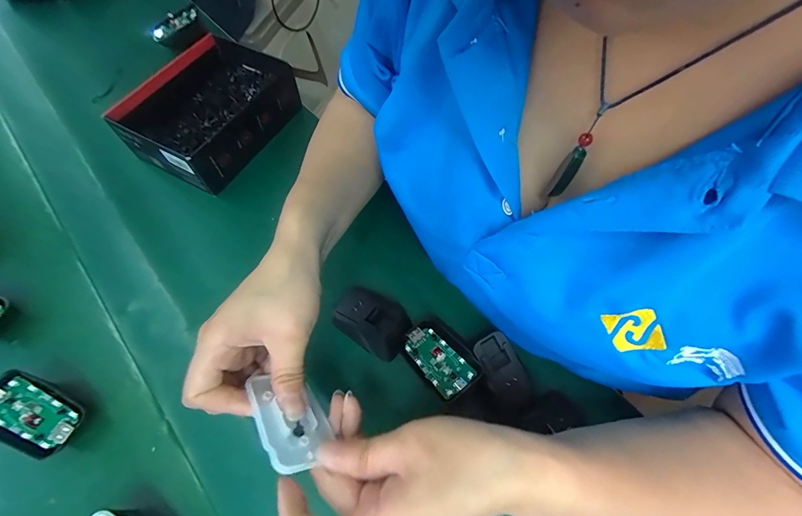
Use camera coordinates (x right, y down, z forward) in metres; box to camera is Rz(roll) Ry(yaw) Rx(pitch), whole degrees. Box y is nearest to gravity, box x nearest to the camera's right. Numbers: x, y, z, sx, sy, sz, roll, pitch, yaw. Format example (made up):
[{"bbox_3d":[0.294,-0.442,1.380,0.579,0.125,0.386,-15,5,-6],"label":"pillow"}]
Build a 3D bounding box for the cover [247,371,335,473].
[{"bbox_3d":[-0.067,0.095,0.223,0.041,0.006,0.068,3,32,-42],"label":"cover"}]

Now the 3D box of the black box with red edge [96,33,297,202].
[{"bbox_3d":[-0.215,-0.176,0.428,0.122,0.061,0.178,28,67,15],"label":"black box with red edge"}]

